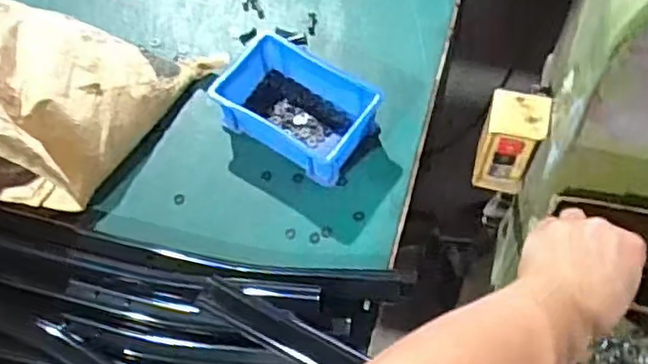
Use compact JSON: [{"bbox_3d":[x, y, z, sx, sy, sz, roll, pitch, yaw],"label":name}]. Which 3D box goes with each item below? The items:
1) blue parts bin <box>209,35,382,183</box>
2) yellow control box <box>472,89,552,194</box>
[{"bbox_3d":[-0.027,-0.077,0.680,0.147,0.047,0.100,30,66,19],"label":"blue parts bin"},{"bbox_3d":[0.173,-0.035,0.638,0.051,0.103,0.041,15,62,11],"label":"yellow control box"}]

